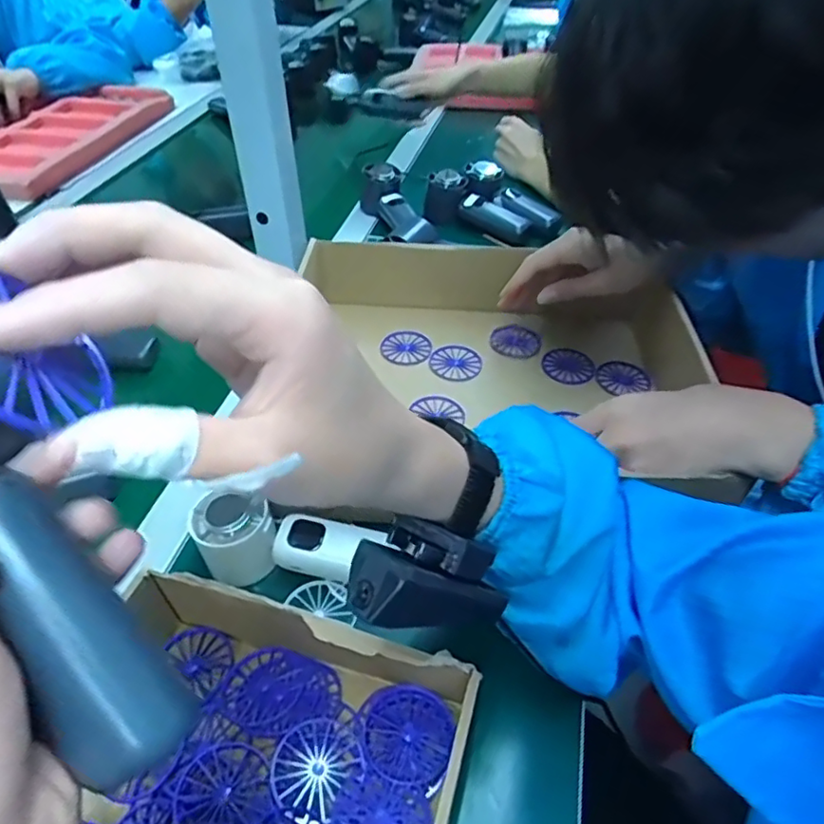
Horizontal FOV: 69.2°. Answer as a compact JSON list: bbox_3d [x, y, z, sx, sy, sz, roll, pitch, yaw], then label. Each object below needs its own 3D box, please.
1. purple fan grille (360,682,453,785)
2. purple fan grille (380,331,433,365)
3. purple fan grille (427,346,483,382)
[{"bbox_3d":[-0.003,0.186,0.346,0.052,0.010,0.051,0,44,0],"label":"purple fan grille"},{"bbox_3d":[-0.007,-0.063,0.596,0.051,0.006,0.045,-26,49,-24],"label":"purple fan grille"},{"bbox_3d":[0.042,-0.048,0.583,0.051,0.004,0.048,-11,45,-11],"label":"purple fan grille"}]

